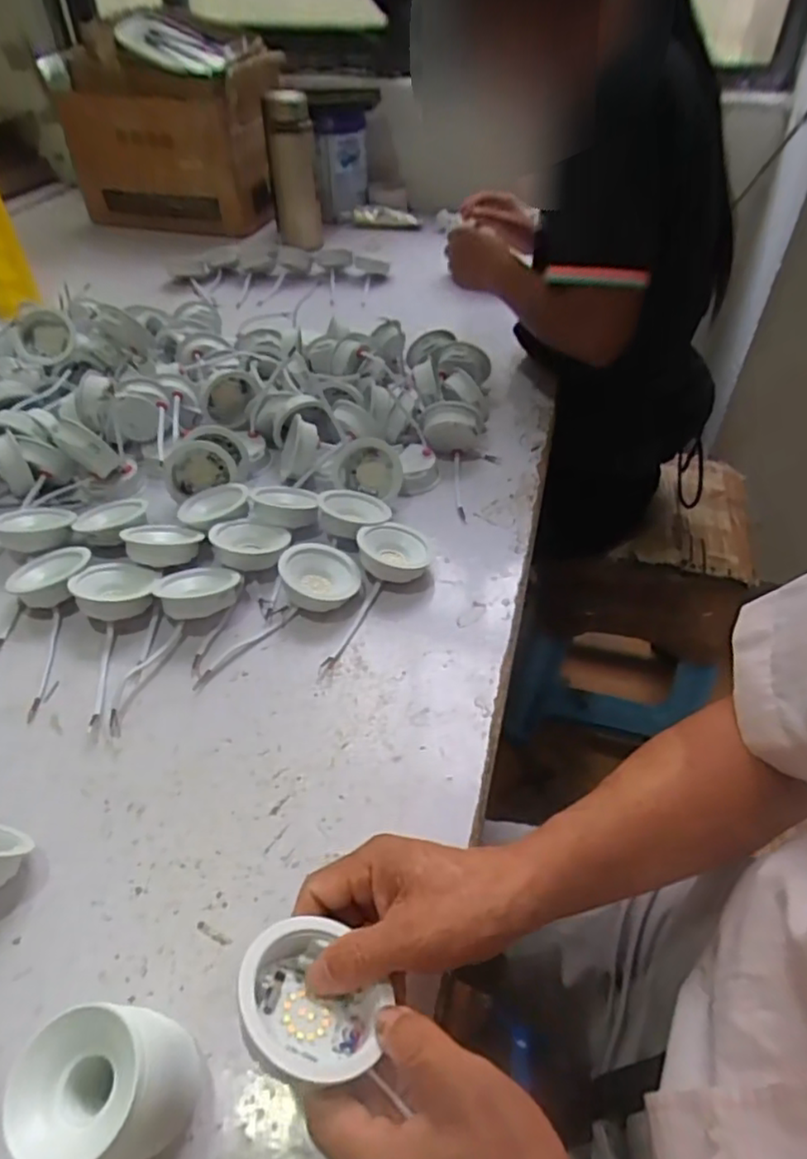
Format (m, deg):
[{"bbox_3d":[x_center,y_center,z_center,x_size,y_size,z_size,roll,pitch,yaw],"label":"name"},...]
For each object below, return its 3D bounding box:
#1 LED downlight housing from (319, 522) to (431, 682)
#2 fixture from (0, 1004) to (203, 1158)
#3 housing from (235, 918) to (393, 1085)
[{"bbox_3d":[-0.019,0.011,0.563,0.063,0.036,0.160,8,45,8],"label":"LED downlight housing"},{"bbox_3d":[-0.133,0.235,0.304,0.059,0.088,0.065,30,51,27],"label":"fixture"},{"bbox_3d":[-0.042,0.203,0.305,0.071,0.043,0.071,5,29,-33],"label":"housing"}]

